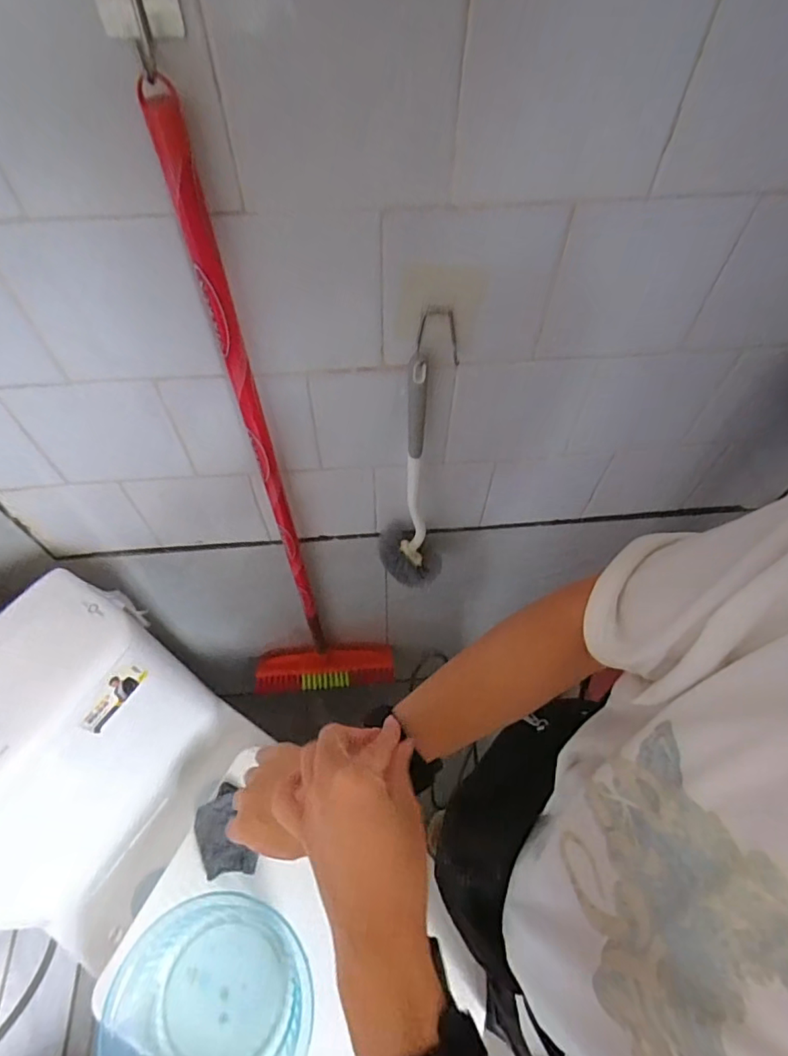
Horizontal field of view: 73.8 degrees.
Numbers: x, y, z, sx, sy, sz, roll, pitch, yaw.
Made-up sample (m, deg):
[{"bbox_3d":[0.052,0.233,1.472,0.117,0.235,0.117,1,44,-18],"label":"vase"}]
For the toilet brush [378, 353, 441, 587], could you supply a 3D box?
[{"bbox_3d":[0.025,-0.042,0.627,0.082,0.350,0.076,7,58,4],"label":"toilet brush"}]

